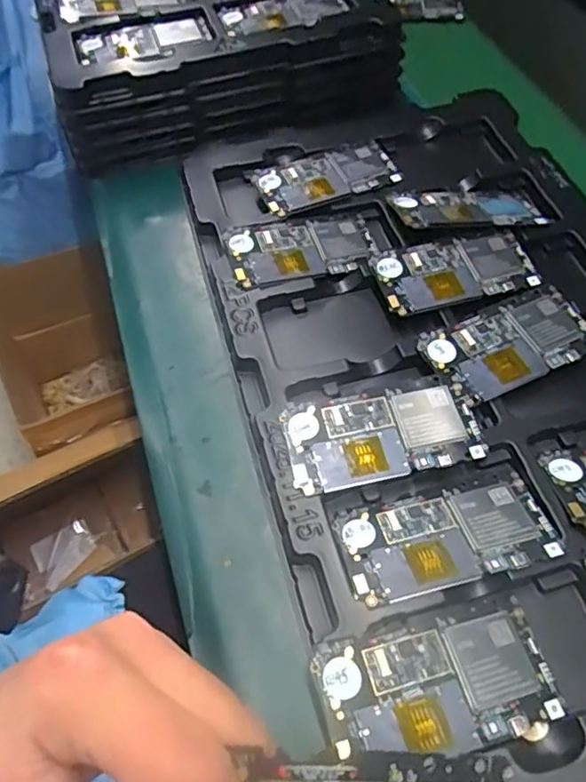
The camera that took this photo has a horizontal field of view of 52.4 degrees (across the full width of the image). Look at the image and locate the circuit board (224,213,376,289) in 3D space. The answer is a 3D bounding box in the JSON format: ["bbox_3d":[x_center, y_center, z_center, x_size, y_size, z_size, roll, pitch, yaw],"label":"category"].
[{"bbox_3d":[0.007,-0.121,0.494,0.119,0.007,0.067,-14,58,-5],"label":"circuit board"}]

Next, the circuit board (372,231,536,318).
[{"bbox_3d":[0.130,-0.096,0.474,0.125,0.010,0.064,-14,58,-5],"label":"circuit board"}]

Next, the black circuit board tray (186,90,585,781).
[{"bbox_3d":[0.127,-0.042,0.444,0.325,0.028,0.565,-14,58,-5],"label":"black circuit board tray"}]

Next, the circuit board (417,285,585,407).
[{"bbox_3d":[0.159,-0.035,0.436,0.126,0.012,0.065,-23,59,-11],"label":"circuit board"}]

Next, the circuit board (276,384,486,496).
[{"bbox_3d":[0.059,0.028,0.390,0.124,0.008,0.063,-12,57,-8],"label":"circuit board"}]

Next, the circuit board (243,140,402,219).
[{"bbox_3d":[0.030,-0.196,0.542,0.125,0.005,0.069,-20,59,-9],"label":"circuit board"}]

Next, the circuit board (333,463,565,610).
[{"bbox_3d":[0.092,0.087,0.359,0.125,0.005,0.062,-15,43,-9],"label":"circuit board"}]

